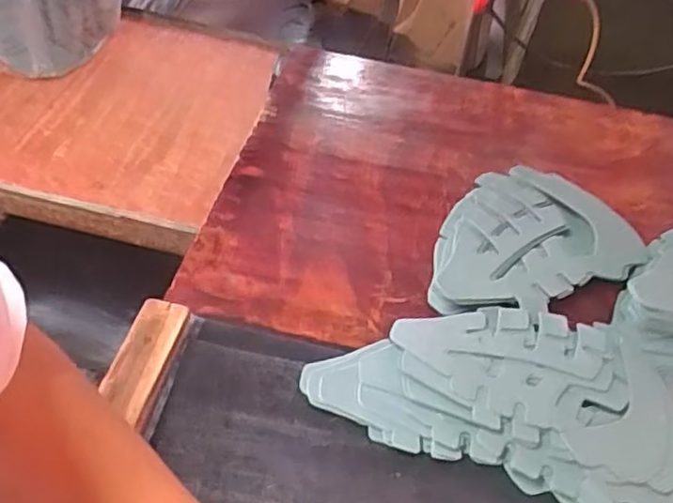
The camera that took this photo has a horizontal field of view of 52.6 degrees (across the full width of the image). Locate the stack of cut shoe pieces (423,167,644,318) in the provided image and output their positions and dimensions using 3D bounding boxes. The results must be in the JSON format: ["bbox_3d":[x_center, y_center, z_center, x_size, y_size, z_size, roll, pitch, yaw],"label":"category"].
[{"bbox_3d":[0.164,-0.002,0.583,0.151,0.025,0.198,31,50,22],"label":"stack of cut shoe pieces"}]

